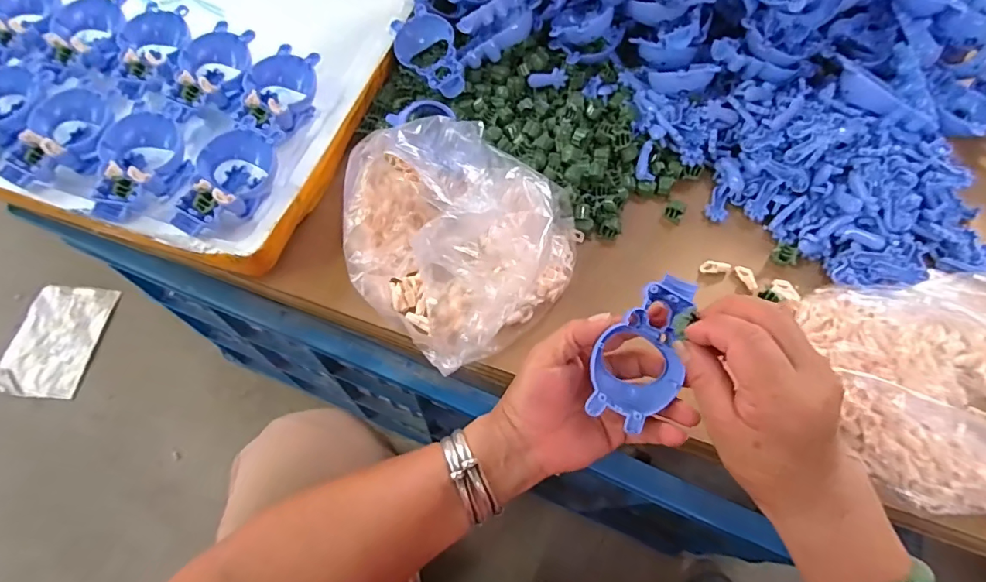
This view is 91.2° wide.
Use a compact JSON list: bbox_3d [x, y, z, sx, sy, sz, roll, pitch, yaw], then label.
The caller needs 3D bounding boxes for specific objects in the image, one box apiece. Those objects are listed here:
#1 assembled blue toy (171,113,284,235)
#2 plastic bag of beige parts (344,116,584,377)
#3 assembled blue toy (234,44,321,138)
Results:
[{"bbox_3d":[-0.207,-0.088,0.383,0.059,0.031,0.103,24,64,9],"label":"assembled blue toy"},{"bbox_3d":[-0.028,-0.040,0.371,0.180,0.103,0.167,21,63,7],"label":"plastic bag of beige parts"},{"bbox_3d":[-0.191,-0.171,0.427,0.057,0.035,0.094,20,63,7],"label":"assembled blue toy"}]

